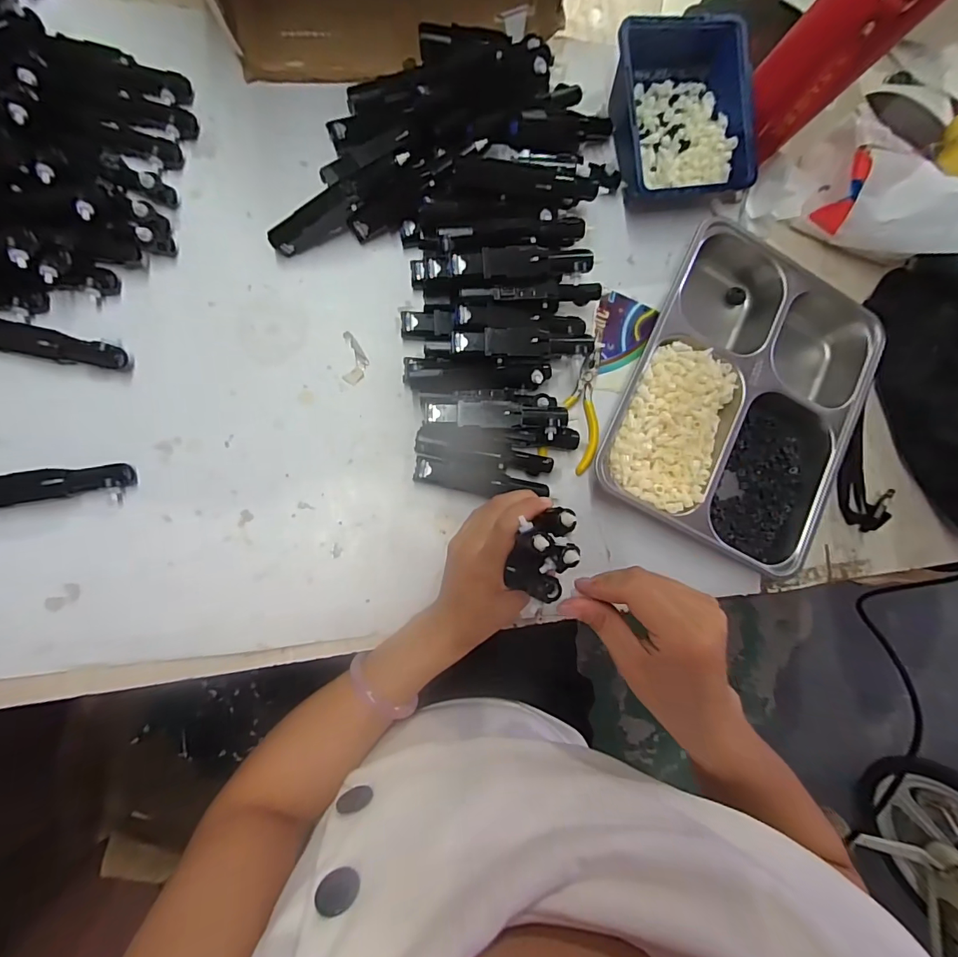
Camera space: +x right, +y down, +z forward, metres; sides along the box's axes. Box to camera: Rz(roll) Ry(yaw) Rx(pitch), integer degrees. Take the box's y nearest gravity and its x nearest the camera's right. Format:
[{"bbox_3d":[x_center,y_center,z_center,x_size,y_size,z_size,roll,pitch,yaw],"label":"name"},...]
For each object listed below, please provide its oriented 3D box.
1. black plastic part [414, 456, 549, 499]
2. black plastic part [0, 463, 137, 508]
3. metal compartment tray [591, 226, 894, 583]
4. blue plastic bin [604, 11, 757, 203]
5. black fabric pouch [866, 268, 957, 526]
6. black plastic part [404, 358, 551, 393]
[{"bbox_3d":[0.004,0.001,0.391,0.117,0.014,0.028,6,86,-10],"label":"black plastic part"},{"bbox_3d":[-0.326,0.008,0.337,0.116,0.019,0.027,-7,89,-10],"label":"black plastic part"},{"bbox_3d":[0.244,-0.082,0.422,0.213,0.042,0.288,26,83,-8],"label":"metal compartment tray"},{"bbox_3d":[0.180,-0.324,0.413,0.122,0.065,0.142,-11,89,-10],"label":"blue plastic bin"},{"bbox_3d":[0.487,-0.070,0.451,0.094,0.063,0.302,-21,91,-10],"label":"black fabric pouch"},{"bbox_3d":[-0.002,-0.086,0.382,0.120,0.029,0.028,2,87,-10],"label":"black plastic part"}]

